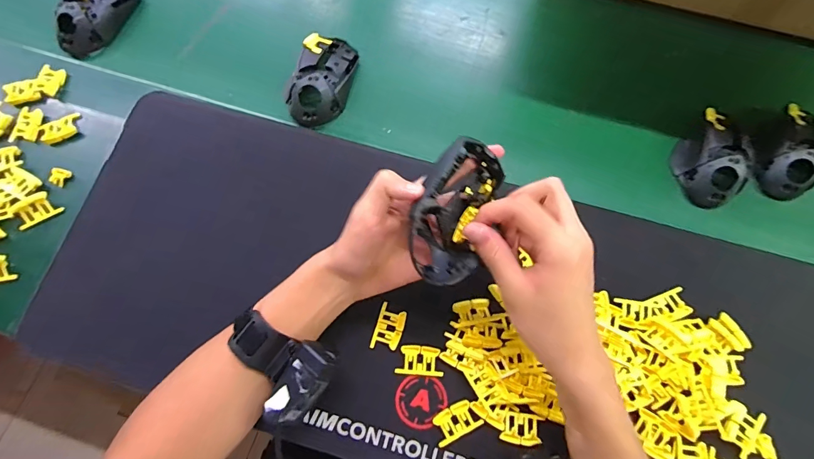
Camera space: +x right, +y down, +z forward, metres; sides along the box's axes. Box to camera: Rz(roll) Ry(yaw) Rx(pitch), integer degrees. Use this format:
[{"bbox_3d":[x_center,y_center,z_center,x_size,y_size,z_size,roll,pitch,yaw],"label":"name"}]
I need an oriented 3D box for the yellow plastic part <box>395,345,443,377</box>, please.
[{"bbox_3d":[0.012,0.123,0.382,0.041,0.005,0.026,5,71,0],"label":"yellow plastic part"}]

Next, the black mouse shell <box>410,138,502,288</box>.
[{"bbox_3d":[0.038,-0.014,0.316,0.056,0.053,0.107,19,72,7],"label":"black mouse shell"}]

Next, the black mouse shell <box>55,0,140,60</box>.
[{"bbox_3d":[-0.380,-0.269,0.501,0.054,0.039,0.118,14,72,3],"label":"black mouse shell"}]

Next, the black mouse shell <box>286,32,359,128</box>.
[{"bbox_3d":[-0.096,-0.175,0.467,0.061,0.034,0.115,15,72,3],"label":"black mouse shell"}]

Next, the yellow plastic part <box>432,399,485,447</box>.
[{"bbox_3d":[0.044,0.174,0.369,0.041,0.008,0.026,-26,74,-10],"label":"yellow plastic part"}]

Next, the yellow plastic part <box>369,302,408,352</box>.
[{"bbox_3d":[-0.017,0.095,0.389,0.027,0.004,0.042,19,72,5],"label":"yellow plastic part"}]

